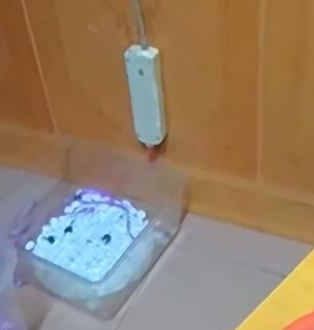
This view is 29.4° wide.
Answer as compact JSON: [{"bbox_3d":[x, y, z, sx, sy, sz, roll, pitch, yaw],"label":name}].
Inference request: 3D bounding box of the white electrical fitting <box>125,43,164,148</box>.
[{"bbox_3d":[-0.019,-0.120,1.063,0.059,0.188,0.032,-9,41,-2],"label":"white electrical fitting"}]

